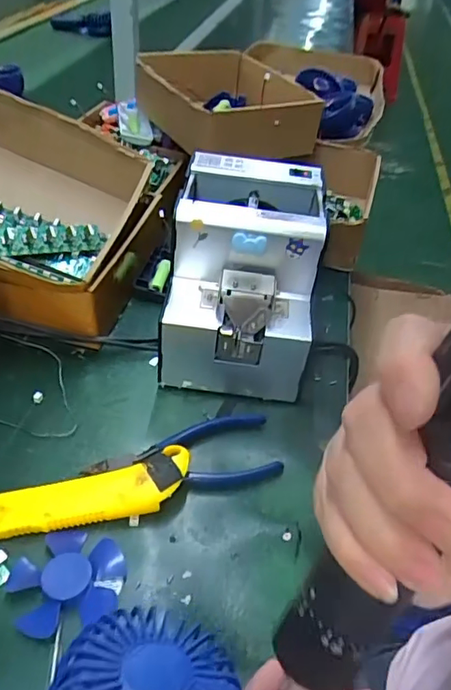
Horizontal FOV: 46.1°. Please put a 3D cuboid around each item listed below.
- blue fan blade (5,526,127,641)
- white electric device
[{"bbox_3d":[-0.100,0.147,0.339,0.069,0.012,0.065,4,42,-4],"label":"blue fan blade"},{"bbox_3d":[0.016,-0.062,0.485,0.121,0.150,0.165,8,42,1],"label":"white electric device"}]

